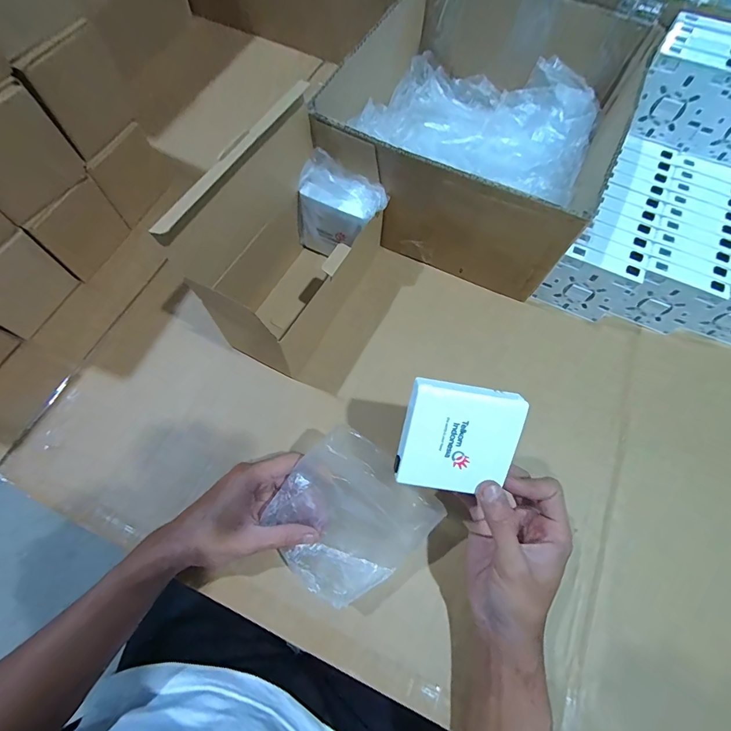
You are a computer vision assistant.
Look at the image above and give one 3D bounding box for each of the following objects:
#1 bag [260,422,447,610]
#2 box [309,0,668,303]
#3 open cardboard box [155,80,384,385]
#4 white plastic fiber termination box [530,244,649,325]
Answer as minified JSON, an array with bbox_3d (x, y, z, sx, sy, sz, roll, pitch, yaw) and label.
[{"bbox_3d":[-0.015,0.135,0.338,0.121,0.043,0.124,41,73,14],"label":"bag"},{"bbox_3d":[0.137,-0.296,0.485,0.294,0.151,0.317,24,70,8],"label":"box"},{"bbox_3d":[-0.068,-0.134,0.399,0.107,0.189,0.239,30,71,10],"label":"open cardboard box"},{"bbox_3d":[0.258,-0.094,0.447,0.084,0.083,0.021,25,70,8],"label":"white plastic fiber termination box"}]

